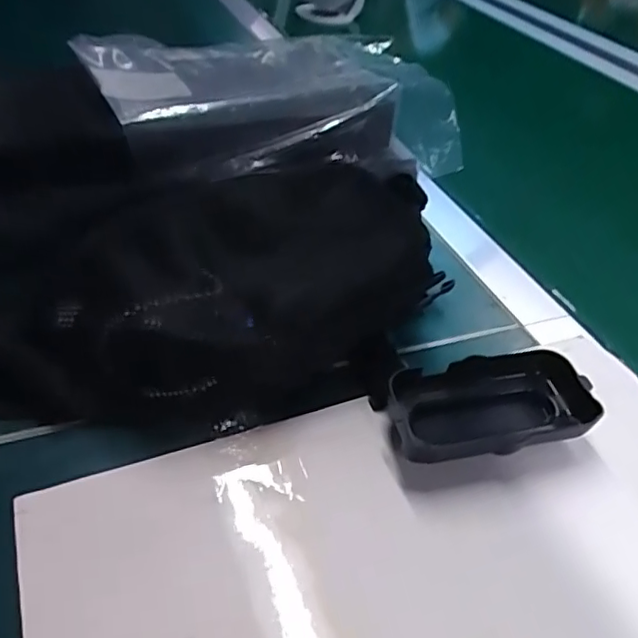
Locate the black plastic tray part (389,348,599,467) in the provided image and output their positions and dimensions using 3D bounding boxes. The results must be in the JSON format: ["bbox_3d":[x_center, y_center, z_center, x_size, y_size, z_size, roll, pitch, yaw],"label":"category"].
[{"bbox_3d":[0.091,0.049,0.326,0.113,0.032,0.049,-8,43,-14],"label":"black plastic tray part"}]

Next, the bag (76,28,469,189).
[{"bbox_3d":[-0.036,-0.178,0.463,0.259,0.058,0.173,-13,53,-24],"label":"bag"}]

